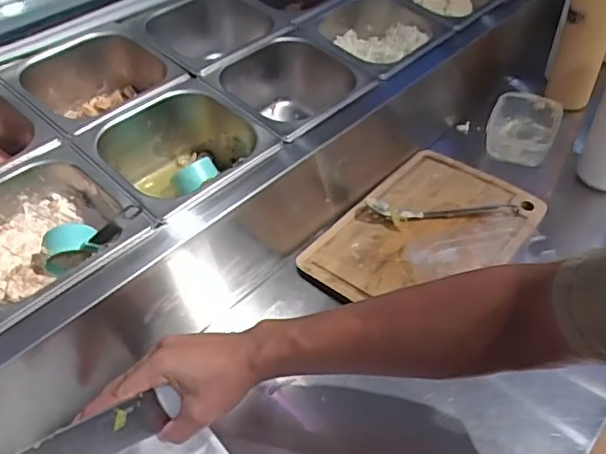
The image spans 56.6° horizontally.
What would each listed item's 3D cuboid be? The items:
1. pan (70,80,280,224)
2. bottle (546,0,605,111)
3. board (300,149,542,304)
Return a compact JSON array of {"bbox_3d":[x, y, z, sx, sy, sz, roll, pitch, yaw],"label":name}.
[{"bbox_3d":[-0.135,-0.068,0.643,0.157,0.102,0.171,33,54,30],"label":"pan"},{"bbox_3d":[0.435,-0.300,0.860,0.072,0.220,0.076,18,48,19],"label":"bottle"},{"bbox_3d":[0.155,0.003,0.714,0.197,0.016,0.288,32,54,30],"label":"board"}]

